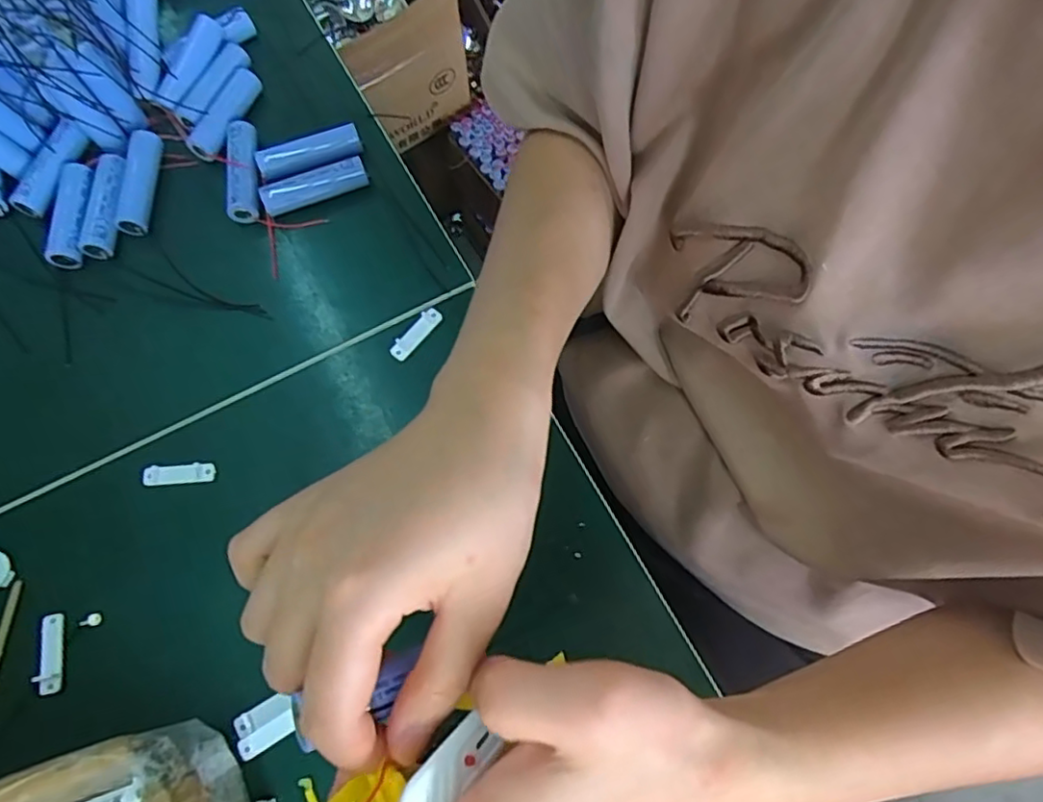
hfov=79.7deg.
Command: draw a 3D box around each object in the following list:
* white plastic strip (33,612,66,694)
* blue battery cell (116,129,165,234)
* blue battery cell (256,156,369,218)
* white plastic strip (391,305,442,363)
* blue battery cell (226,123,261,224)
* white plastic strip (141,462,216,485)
[{"bbox_3d":[-0.234,0.125,0.308,0.011,0.005,0.037,-13,71,-5],"label":"white plastic strip"},{"bbox_3d":[-0.235,-0.135,0.388,0.018,0.022,0.067,-1,71,-1],"label":"blue battery cell"},{"bbox_3d":[-0.129,-0.133,0.389,0.064,0.020,0.018,-22,72,-8],"label":"blue battery cell"},{"bbox_3d":[-0.061,-0.040,0.365,0.011,0.005,0.037,41,75,13],"label":"white plastic strip"},{"bbox_3d":[-0.174,-0.143,0.391,0.018,0.019,0.065,-9,71,-3],"label":"blue battery cell"},{"bbox_3d":[-0.186,0.039,0.338,0.038,0.004,0.010,-4,71,-2],"label":"white plastic strip"}]

